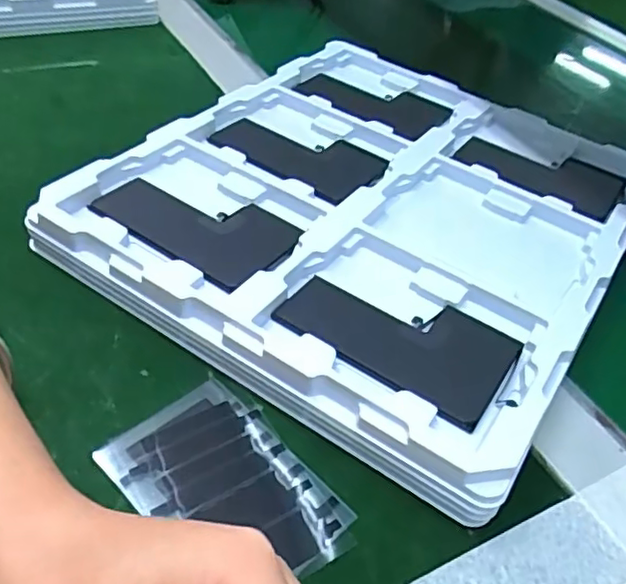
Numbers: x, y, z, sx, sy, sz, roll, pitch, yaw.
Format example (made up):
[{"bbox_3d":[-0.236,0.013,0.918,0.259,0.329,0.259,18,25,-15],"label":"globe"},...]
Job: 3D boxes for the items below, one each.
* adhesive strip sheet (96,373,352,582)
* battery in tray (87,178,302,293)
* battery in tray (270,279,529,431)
[{"bbox_3d":[-0.036,0.083,0.266,0.066,0.004,0.098,-31,58,-32],"label":"adhesive strip sheet"},{"bbox_3d":[-0.064,-0.044,0.354,0.112,0.009,0.068,30,47,20],"label":"battery in tray"},{"bbox_3d":[0.043,0.019,0.312,0.108,0.005,0.067,29,44,21],"label":"battery in tray"}]

